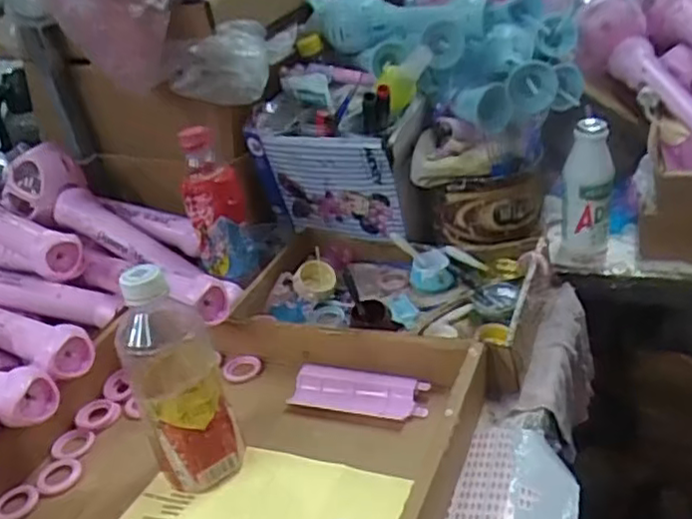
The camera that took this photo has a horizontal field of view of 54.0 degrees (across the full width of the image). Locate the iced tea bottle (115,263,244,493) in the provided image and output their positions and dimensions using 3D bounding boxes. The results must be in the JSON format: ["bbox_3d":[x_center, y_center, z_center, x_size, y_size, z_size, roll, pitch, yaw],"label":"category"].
[{"bbox_3d":[-0.128,0.096,0.518,0.063,0.189,0.054,-23,32,-23],"label":"iced tea bottle"}]

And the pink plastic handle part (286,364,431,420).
[{"bbox_3d":[0.011,0.118,0.610,0.124,0.017,0.043,3,32,21],"label":"pink plastic handle part"}]

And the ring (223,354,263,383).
[{"bbox_3d":[-0.104,0.108,0.683,0.039,0.012,0.030,-17,30,-13],"label":"ring"}]

